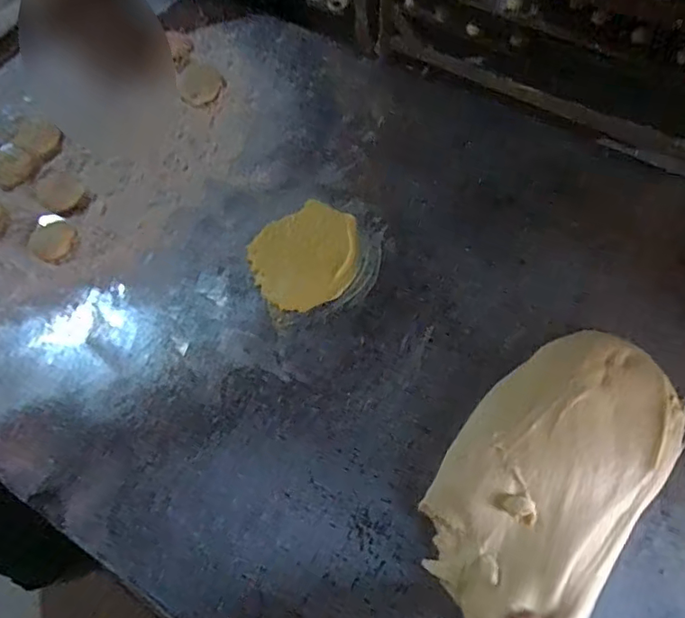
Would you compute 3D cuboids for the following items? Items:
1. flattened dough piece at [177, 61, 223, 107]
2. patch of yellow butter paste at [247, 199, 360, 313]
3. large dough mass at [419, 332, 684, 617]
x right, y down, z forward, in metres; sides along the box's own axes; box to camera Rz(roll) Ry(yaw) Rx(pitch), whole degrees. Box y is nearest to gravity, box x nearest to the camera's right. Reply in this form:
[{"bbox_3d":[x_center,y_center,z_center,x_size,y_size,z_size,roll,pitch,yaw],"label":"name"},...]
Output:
[{"bbox_3d":[-0.187,-0.298,0.696,0.055,0.005,0.088,-20,63,-6],"label":"flattened dough piece"},{"bbox_3d":[-0.035,-0.056,0.551,0.116,0.007,0.114,-27,64,-10],"label":"patch of yellow butter paste"},{"bbox_3d":[0.173,0.125,0.427,0.145,0.042,0.263,33,69,19],"label":"large dough mass"}]

